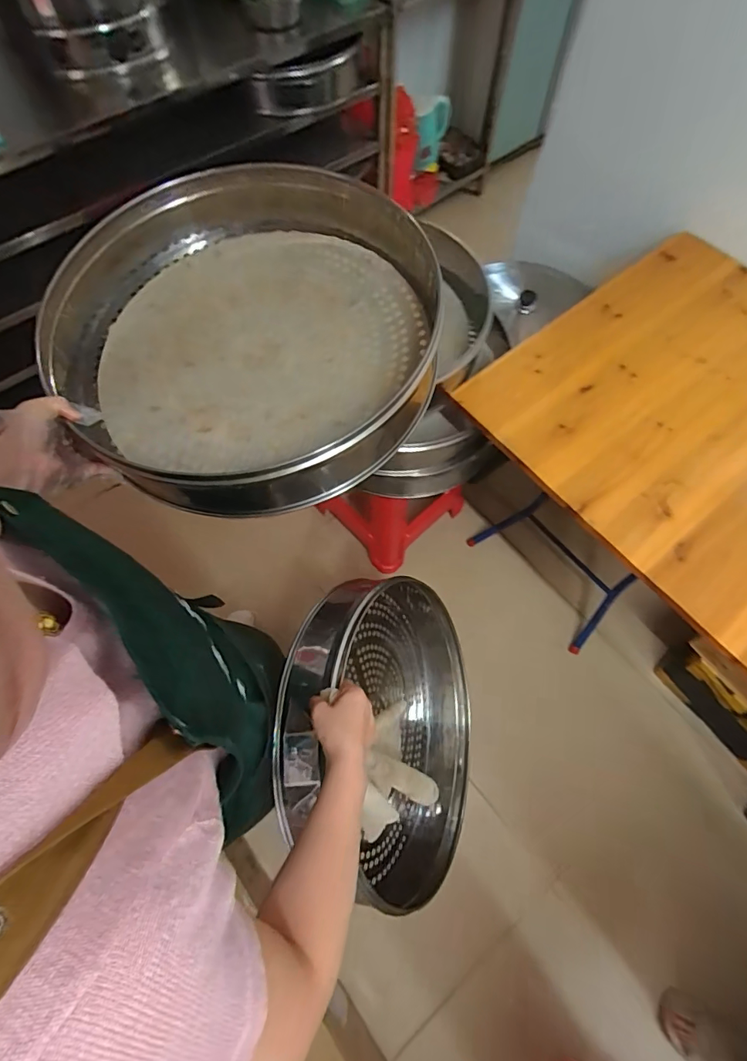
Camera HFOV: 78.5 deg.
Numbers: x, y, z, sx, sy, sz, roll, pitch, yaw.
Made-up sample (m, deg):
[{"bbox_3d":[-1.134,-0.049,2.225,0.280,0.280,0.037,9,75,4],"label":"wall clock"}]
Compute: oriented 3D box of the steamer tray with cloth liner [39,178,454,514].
[{"bbox_3d":[-0.182,-0.289,0.639,0.520,0.117,0.510,31,70,13],"label":"steamer tray with cloth liner"}]

